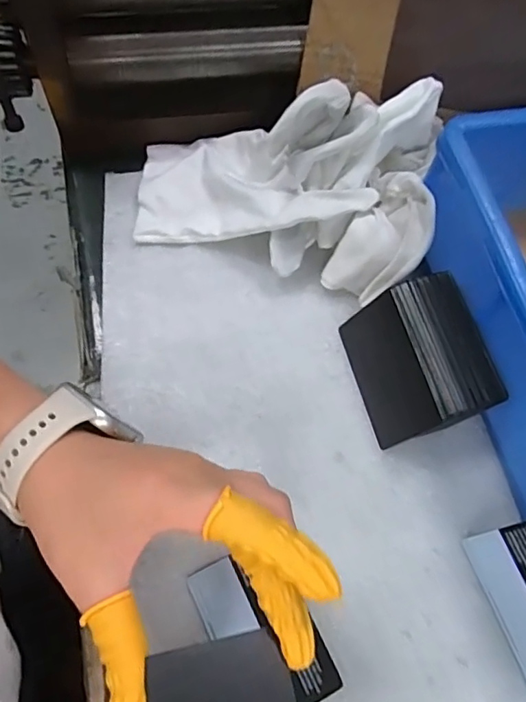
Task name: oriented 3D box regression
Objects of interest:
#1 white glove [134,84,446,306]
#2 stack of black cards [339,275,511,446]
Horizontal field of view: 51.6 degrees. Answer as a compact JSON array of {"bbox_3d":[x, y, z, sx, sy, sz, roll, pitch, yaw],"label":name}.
[{"bbox_3d":[0.013,-0.123,0.362,0.199,0.080,0.128,13,69,2],"label":"white glove"},{"bbox_3d":[0.092,0.007,0.330,0.070,0.050,0.086,-13,70,-8],"label":"stack of black cards"}]

